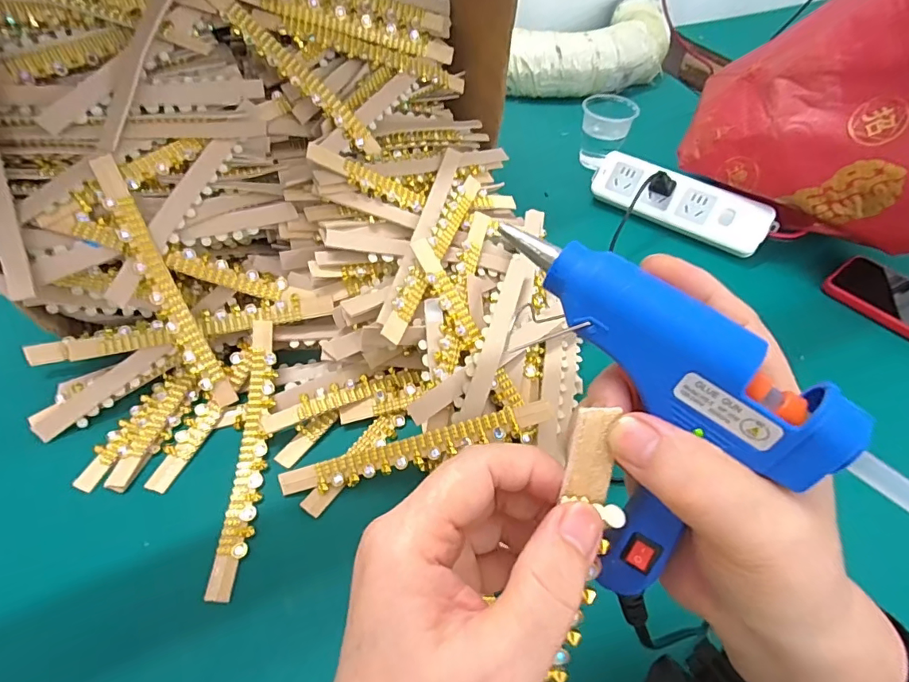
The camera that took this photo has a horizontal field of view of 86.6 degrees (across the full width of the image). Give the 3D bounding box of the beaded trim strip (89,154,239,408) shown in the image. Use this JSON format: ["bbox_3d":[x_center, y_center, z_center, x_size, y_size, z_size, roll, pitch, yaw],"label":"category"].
[{"bbox_3d":[-0.219,-0.040,0.365,0.019,0.012,0.199,-27,100,-22],"label":"beaded trim strip"}]

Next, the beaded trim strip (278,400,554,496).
[{"bbox_3d":[-0.027,0.077,0.344,0.195,0.010,0.019,-16,52,2],"label":"beaded trim strip"}]

